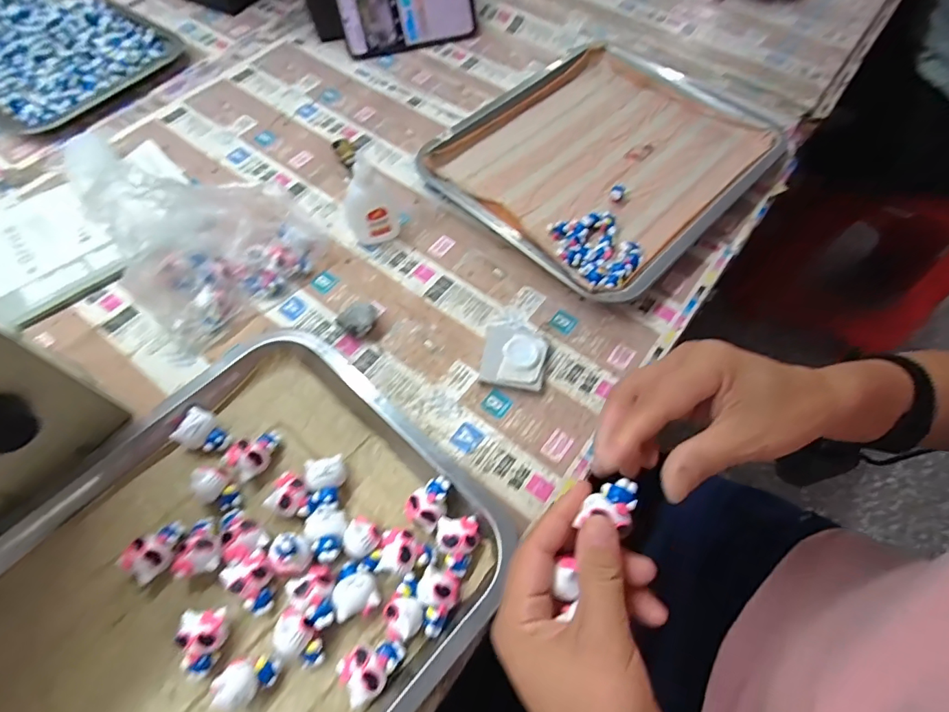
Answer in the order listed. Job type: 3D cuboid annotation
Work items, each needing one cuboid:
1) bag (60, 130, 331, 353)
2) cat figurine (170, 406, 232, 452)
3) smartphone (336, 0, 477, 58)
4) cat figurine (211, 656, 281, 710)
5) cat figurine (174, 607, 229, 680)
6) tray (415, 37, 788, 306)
[{"bbox_3d":[-0.217,-0.105,0.389,0.103,0.113,0.149,41,69,17],"label":"bag"},{"bbox_3d":[-0.192,0.055,0.344,0.033,0.018,0.026,24,65,10],"label":"cat figurine"},{"bbox_3d":[-0.081,-0.419,0.583,0.160,0.077,0.014,-13,31,-6],"label":"smartphone"},{"bbox_3d":[-0.129,0.182,0.272,0.029,0.019,0.021,-33,68,-17],"label":"cat figurine"},{"bbox_3d":[-0.159,0.168,0.284,0.024,0.024,0.034,-6,62,-5],"label":"cat figurine"},{"bbox_3d":[0.131,-0.213,0.507,0.276,0.031,0.320,41,69,17],"label":"tray"}]

